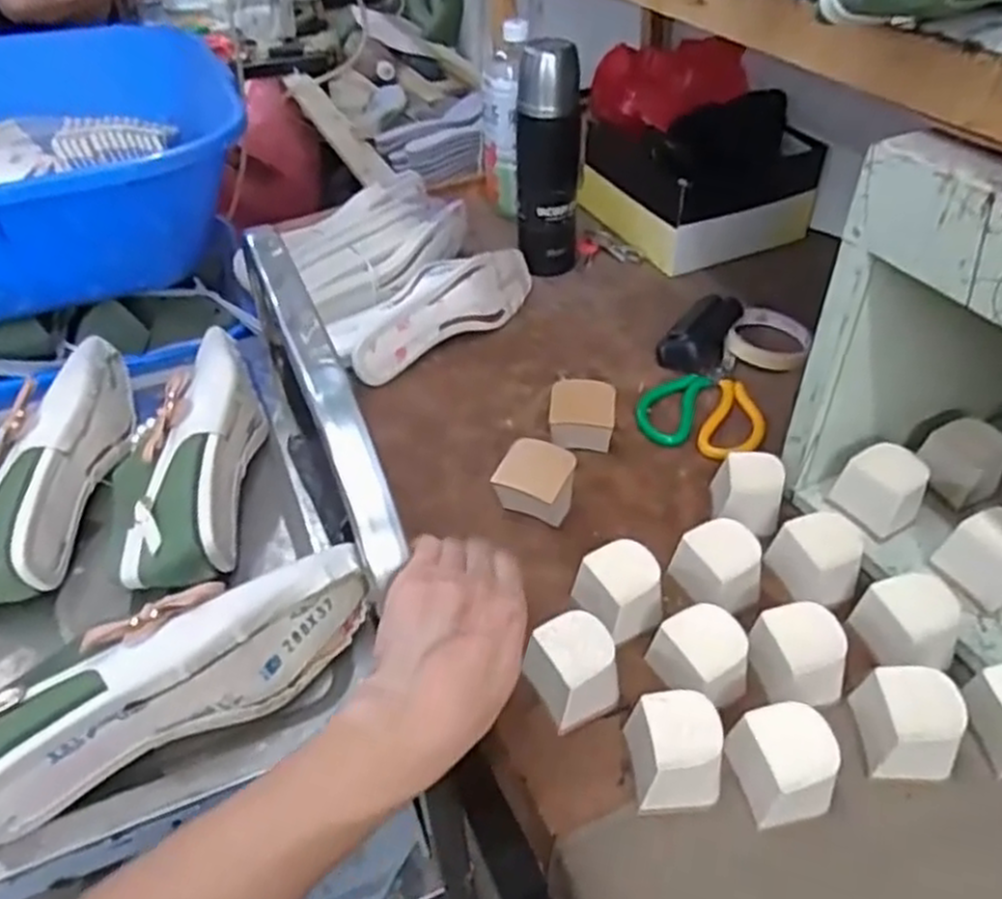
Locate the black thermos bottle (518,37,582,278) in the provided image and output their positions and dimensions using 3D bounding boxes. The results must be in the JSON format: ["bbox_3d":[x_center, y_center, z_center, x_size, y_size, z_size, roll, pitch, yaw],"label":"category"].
[{"bbox_3d":[0.051,-0.309,0.838,0.068,0.233,0.059,4,42,7],"label":"black thermos bottle"}]

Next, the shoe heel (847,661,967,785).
[{"bbox_3d":[0.240,0.159,0.455,0.046,0.045,0.054,0,42,2],"label":"shoe heel"}]

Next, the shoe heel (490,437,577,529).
[{"bbox_3d":[0.029,0.032,0.611,0.060,0.062,0.048,21,47,24],"label":"shoe heel"}]

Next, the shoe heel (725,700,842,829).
[{"bbox_3d":[0.160,0.176,0.440,0.047,0.047,0.051,-11,42,-10],"label":"shoe heel"}]

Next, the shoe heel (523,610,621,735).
[{"bbox_3d":[0.047,0.136,0.489,0.052,0.038,0.059,-21,45,-20],"label":"shoe heel"}]

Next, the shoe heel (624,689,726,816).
[{"bbox_3d":[0.103,0.171,0.446,0.052,0.045,0.056,-4,42,-2],"label":"shoe heel"}]

